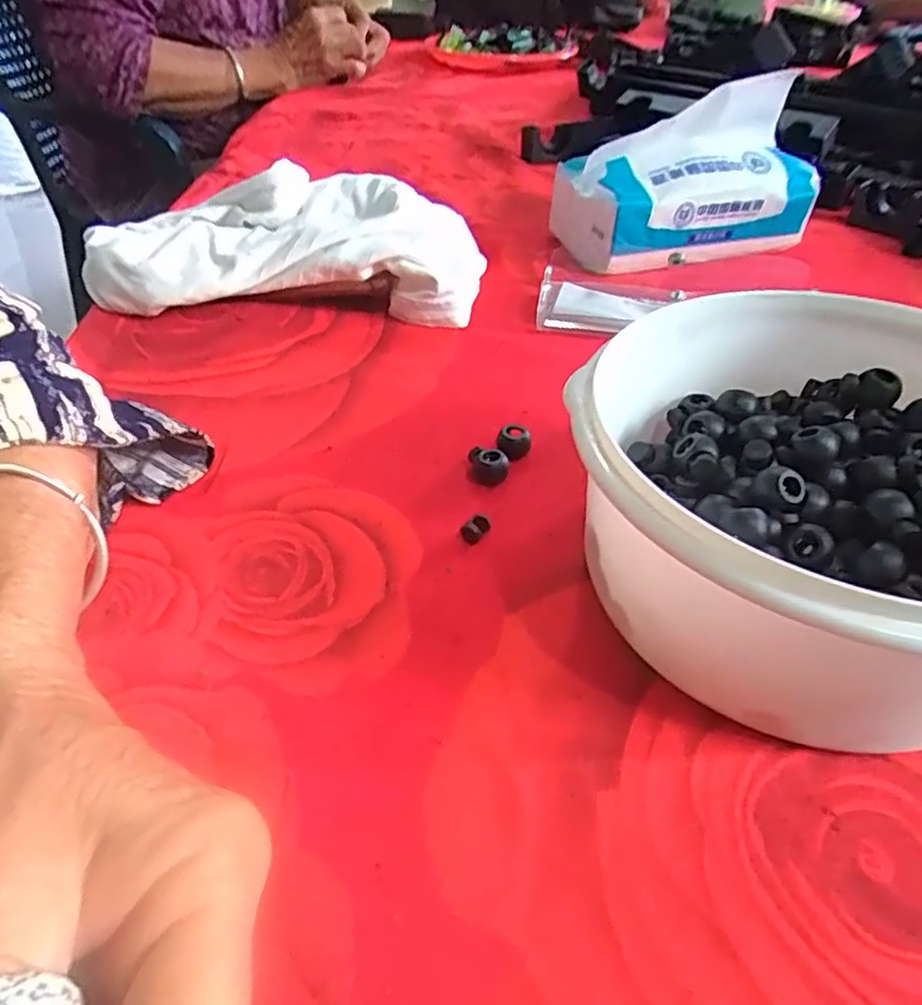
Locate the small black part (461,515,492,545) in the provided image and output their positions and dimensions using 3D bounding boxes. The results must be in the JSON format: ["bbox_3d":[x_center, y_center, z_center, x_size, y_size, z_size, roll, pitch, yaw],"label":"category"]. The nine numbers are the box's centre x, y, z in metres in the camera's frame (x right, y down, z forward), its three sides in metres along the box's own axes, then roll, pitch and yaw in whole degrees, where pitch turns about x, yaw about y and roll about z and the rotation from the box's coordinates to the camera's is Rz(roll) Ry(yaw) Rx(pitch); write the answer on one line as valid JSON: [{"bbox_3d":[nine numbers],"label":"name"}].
[{"bbox_3d":[0.006,0.011,0.263,0.007,0.006,0.012,29,48,28],"label":"small black part"}]

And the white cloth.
[{"bbox_3d":[-0.106,-0.161,0.418,0.234,0.059,0.101,1,41,0],"label":"white cloth"}]

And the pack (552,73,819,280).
[{"bbox_3d":[0.153,-0.225,0.455,0.159,0.095,0.087,-11,43,-13],"label":"pack"}]

